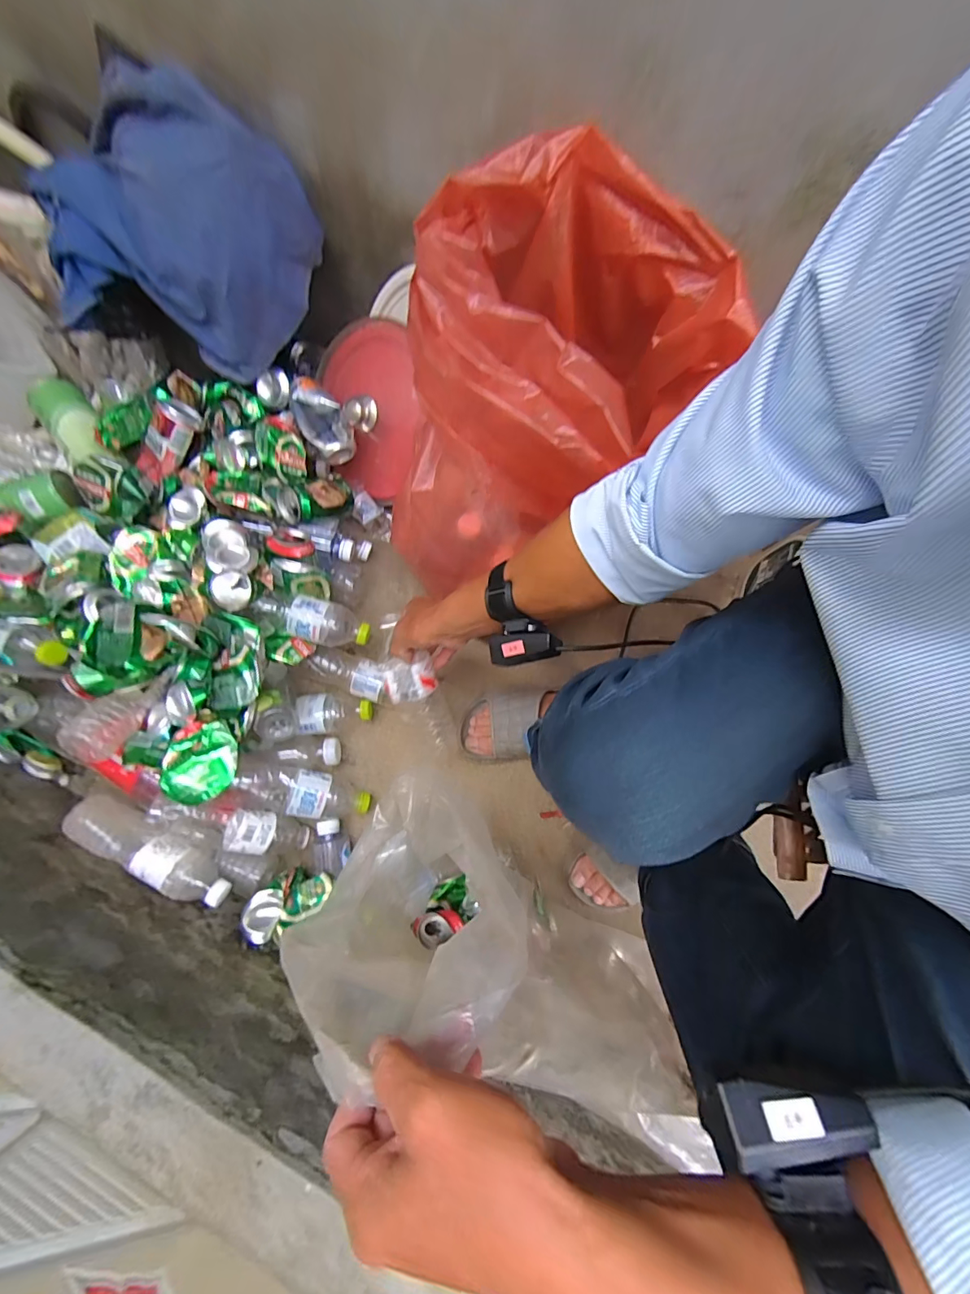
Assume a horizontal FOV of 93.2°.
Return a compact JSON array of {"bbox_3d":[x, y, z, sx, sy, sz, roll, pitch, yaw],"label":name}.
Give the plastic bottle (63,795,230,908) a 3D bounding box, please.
[{"bbox_3d":[-0.447,0.273,0.622,0.229,0.059,0.071,26,78,7],"label":"plastic bottle"}]

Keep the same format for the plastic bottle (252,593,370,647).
[{"bbox_3d":[-0.260,-0.042,0.697,0.164,0.055,0.066,17,76,-16],"label":"plastic bottle"}]

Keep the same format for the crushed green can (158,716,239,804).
[{"bbox_3d":[-0.381,0.153,0.619,0.084,0.021,0.106,7,71,-13],"label":"crushed green can"}]

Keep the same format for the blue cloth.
[{"bbox_3d":[-0.418,-0.565,0.645,0.316,0.325,0.117,19,40,-19],"label":"blue cloth"}]

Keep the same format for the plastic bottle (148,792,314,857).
[{"bbox_3d":[-0.354,0.254,0.648,0.218,0.052,0.064,33,75,-35],"label":"plastic bottle"}]

